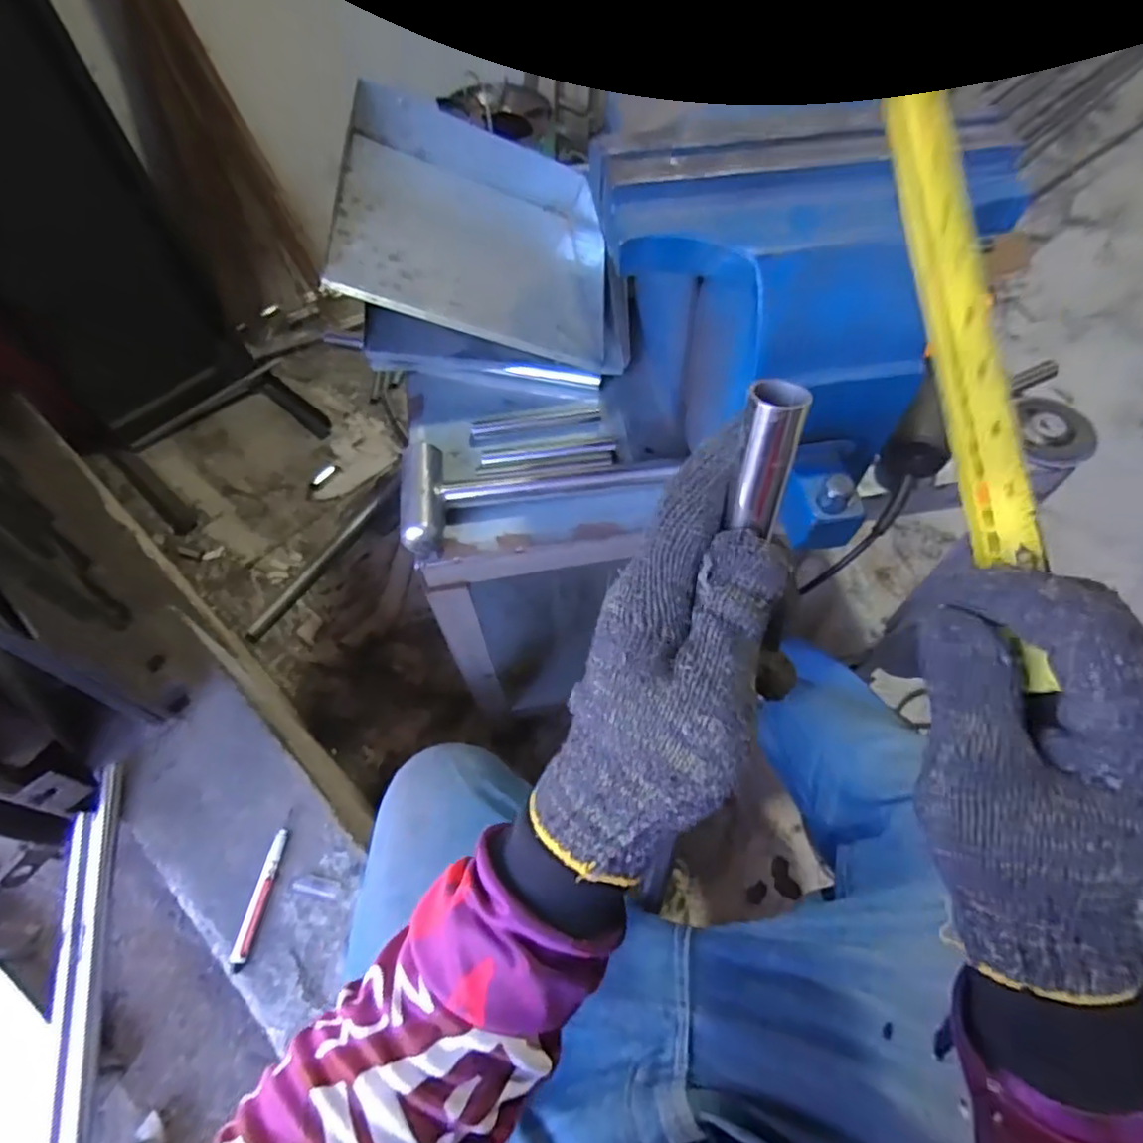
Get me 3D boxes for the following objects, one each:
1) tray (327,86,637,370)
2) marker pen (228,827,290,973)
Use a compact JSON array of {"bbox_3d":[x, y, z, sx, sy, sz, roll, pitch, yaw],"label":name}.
[{"bbox_3d":[-0.082,-0.358,0.661,0.292,0.057,0.333,9,55,-23],"label":"tray"},{"bbox_3d":[-0.272,0.285,0.563,0.015,0.009,0.111,7,60,4],"label":"marker pen"}]

